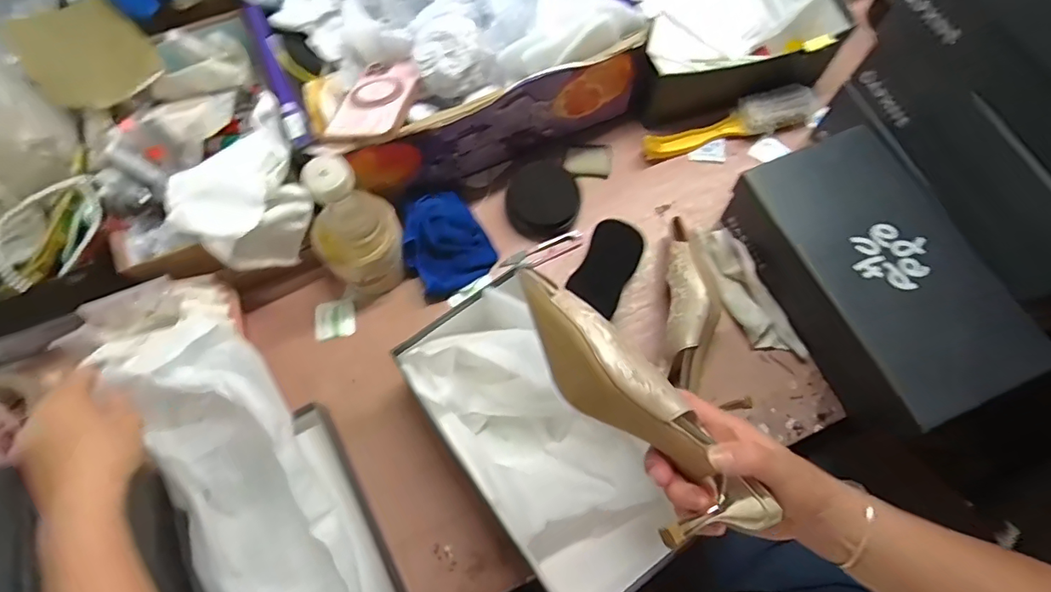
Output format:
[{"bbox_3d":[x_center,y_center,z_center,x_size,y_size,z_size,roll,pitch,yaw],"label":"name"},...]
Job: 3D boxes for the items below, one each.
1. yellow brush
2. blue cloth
[{"bbox_3d":[0.257,-0.221,0.672,0.218,0.040,0.050,-11,70,-2],"label":"yellow brush"},{"bbox_3d":[-0.093,-0.062,0.612,0.100,0.055,0.100,-30,72,-8],"label":"blue cloth"}]

